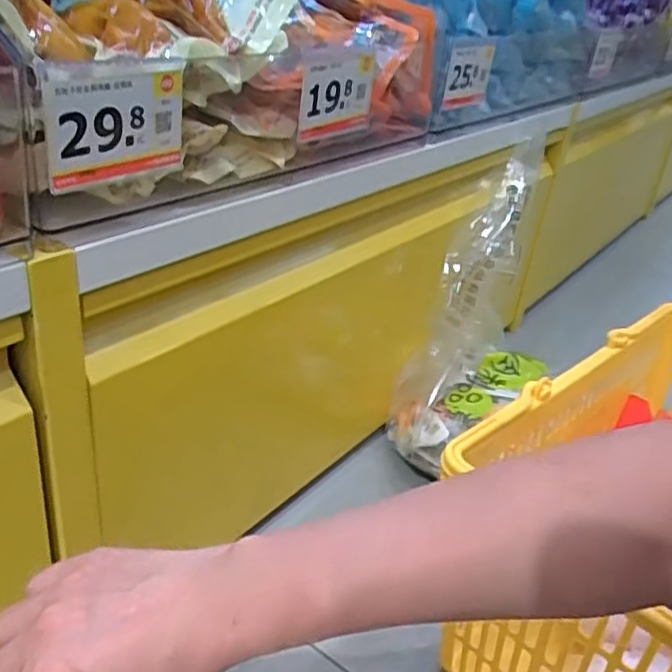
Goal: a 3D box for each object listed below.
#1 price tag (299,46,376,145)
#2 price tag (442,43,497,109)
[{"bbox_3d":[0.005,-0.195,0.553,0.010,0.068,0.097,19,29,27],"label":"price tag"},{"bbox_3d":[0.142,-0.273,0.723,0.009,0.066,0.098,26,33,23],"label":"price tag"}]

